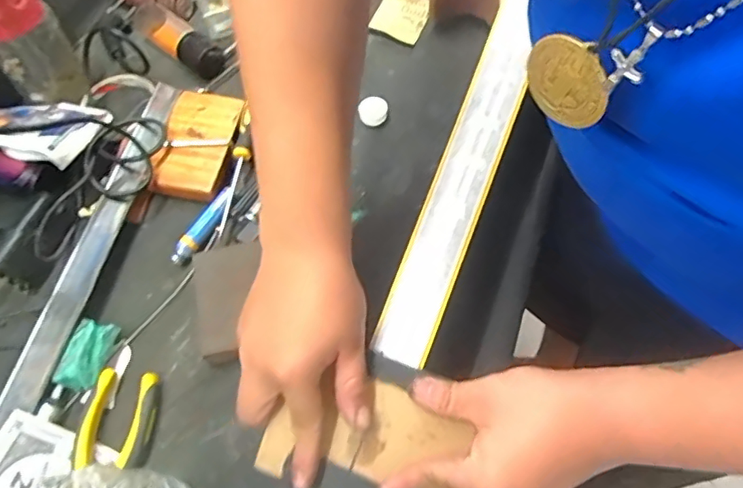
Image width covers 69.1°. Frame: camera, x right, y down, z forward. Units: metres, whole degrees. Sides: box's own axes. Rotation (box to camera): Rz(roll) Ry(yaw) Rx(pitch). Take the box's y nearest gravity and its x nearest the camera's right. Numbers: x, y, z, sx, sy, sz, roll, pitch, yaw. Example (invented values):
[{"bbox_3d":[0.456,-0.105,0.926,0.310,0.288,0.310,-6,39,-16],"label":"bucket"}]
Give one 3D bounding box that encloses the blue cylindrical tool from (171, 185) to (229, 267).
[{"bbox_3d":[-0.165,-0.017,0.532,0.019,0.018,0.088,24,65,13],"label":"blue cylindrical tool"}]

